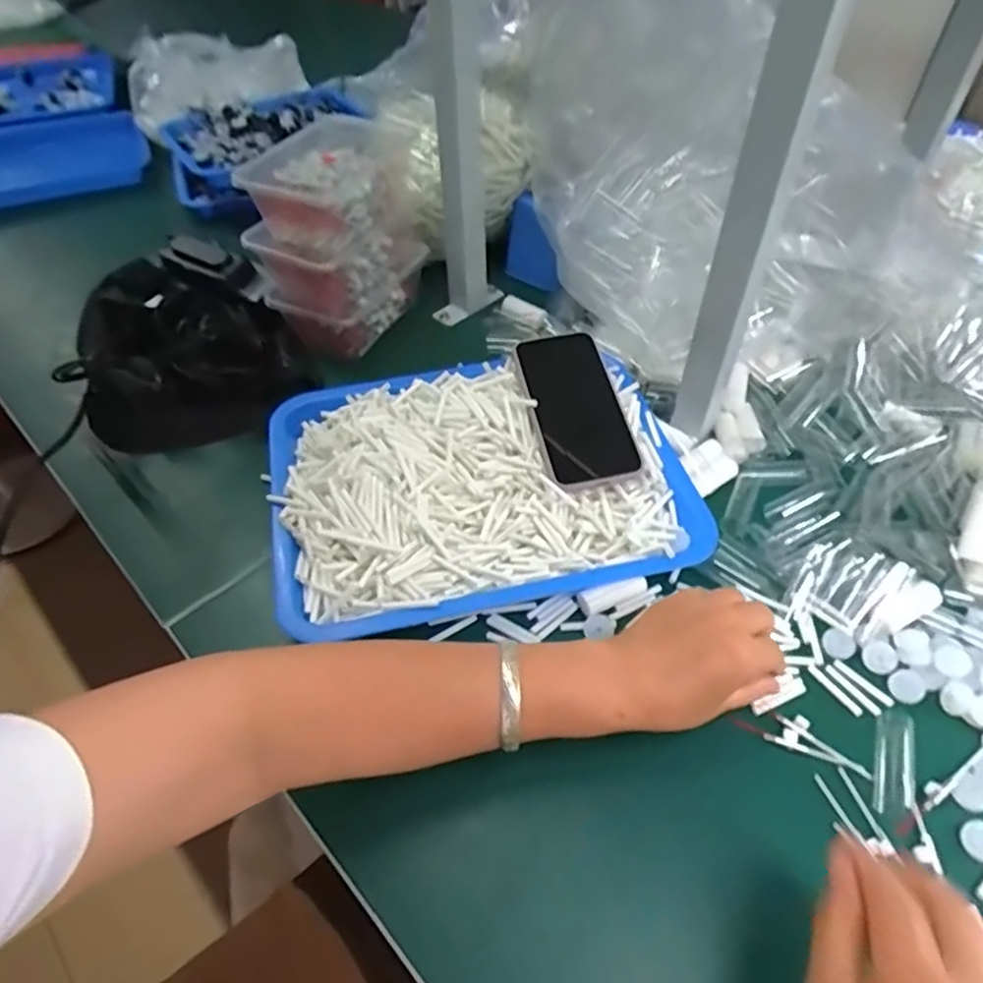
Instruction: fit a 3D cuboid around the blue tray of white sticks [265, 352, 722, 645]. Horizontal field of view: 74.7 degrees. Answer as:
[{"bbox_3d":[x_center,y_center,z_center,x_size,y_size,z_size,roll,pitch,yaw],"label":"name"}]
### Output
[{"bbox_3d":[-0.012,-0.017,0.520,0.323,0.046,0.237,-12,50,-8],"label":"blue tray of white sticks"}]

